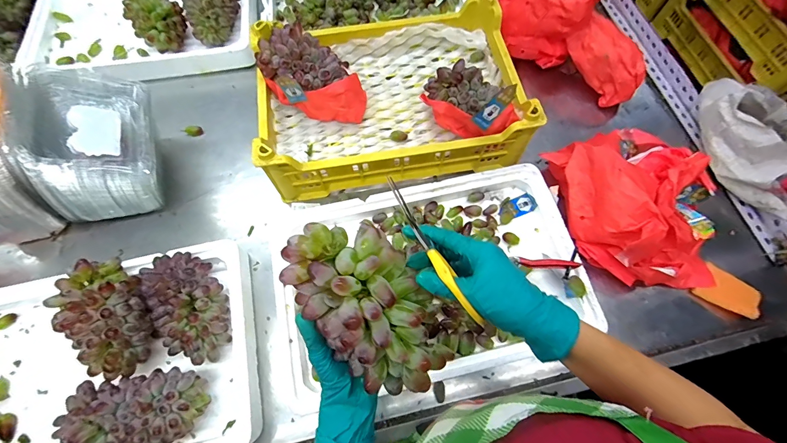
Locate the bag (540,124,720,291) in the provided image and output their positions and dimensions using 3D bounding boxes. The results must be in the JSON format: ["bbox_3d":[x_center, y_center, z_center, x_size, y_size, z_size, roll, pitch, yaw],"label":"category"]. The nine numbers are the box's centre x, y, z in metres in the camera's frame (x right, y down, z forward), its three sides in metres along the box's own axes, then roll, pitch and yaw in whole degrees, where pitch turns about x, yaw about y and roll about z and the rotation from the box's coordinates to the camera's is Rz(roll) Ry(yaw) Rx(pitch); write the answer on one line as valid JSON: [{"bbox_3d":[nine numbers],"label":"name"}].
[{"bbox_3d":[0.390,-0.024,0.542,0.190,0.142,0.254,-13,68,-5],"label":"bag"}]

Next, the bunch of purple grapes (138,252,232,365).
[{"bbox_3d":[-0.299,0.118,0.484,0.098,0.065,0.166,-34,72,-13],"label":"bunch of purple grapes"}]

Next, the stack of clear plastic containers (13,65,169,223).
[{"bbox_3d":[-0.487,-0.123,0.559,0.165,0.161,0.195,-2,61,-32],"label":"stack of clear plastic containers"}]

